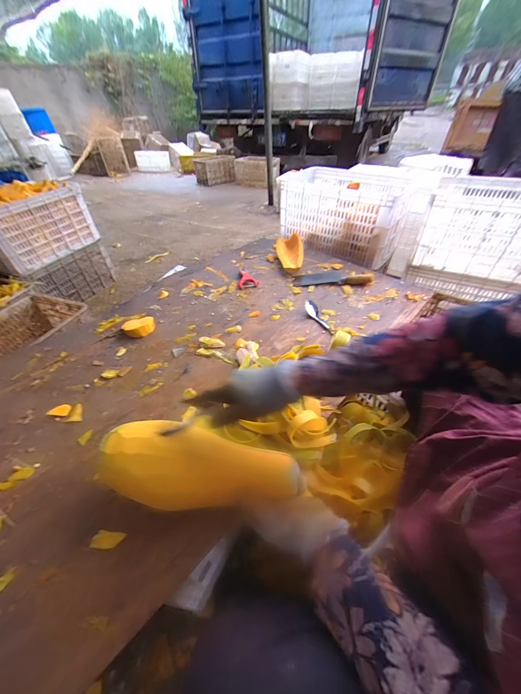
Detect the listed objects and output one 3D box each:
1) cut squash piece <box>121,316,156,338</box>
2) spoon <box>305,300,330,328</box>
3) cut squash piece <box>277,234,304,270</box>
[{"bbox_3d":[-0.358,-0.062,0.772,0.084,0.029,0.074,-12,45,-9],"label":"cut squash piece"},{"bbox_3d":[0.173,-0.097,0.790,0.034,0.020,0.116,-21,60,-17],"label":"spoon"},{"bbox_3d":[0.114,-0.371,1.043,0.091,0.073,0.236,-2,44,2],"label":"cut squash piece"}]

